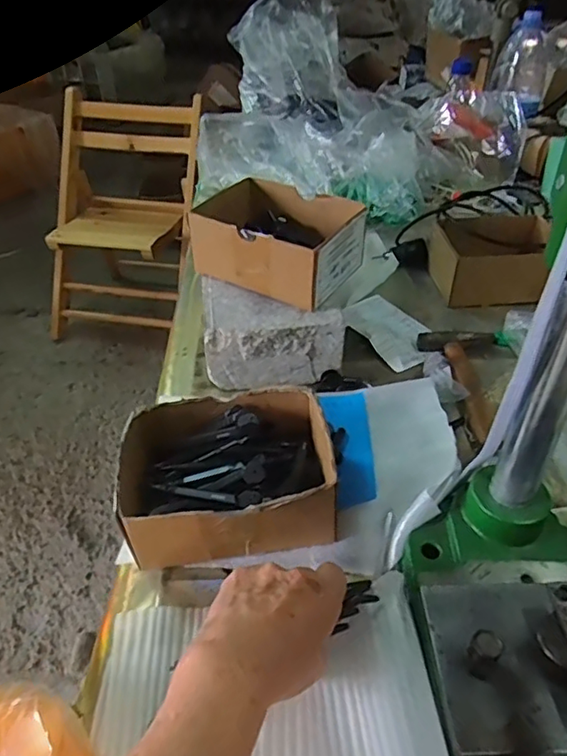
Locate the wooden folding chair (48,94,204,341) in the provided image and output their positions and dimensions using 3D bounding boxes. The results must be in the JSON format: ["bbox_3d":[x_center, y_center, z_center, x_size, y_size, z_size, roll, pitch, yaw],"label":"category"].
[{"bbox_3d":[-0.435,-0.408,1.513,0.360,0.512,0.371,8,40,9],"label":"wooden folding chair"}]

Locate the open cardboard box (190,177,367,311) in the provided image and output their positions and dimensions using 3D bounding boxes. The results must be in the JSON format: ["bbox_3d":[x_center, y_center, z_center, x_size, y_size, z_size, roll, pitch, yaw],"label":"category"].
[{"bbox_3d":[-0.005,-0.144,0.628,0.161,0.084,0.126,25,45,26],"label":"open cardboard box"}]

